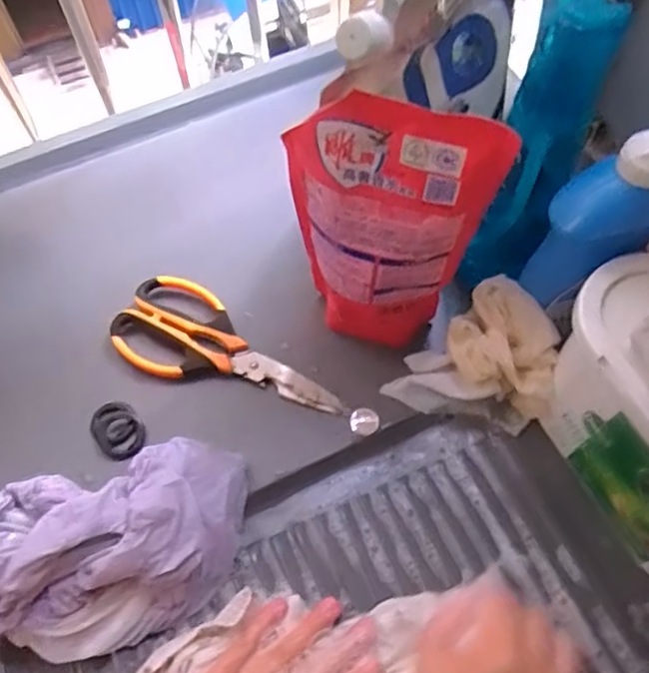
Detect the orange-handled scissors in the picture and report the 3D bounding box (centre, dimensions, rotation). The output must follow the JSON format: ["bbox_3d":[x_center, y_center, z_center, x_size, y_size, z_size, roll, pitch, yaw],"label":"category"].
[{"bbox_3d":[-0.078,0.015,0.516,0.197,0.026,0.084,23,65,13],"label":"orange-handled scissors"}]

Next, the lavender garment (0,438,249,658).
[{"bbox_3d":[-0.157,0.144,0.418,0.210,0.080,0.111,-15,62,-6],"label":"lavender garment"}]

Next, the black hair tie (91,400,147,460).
[{"bbox_3d":[-0.161,0.074,0.492,0.036,0.014,0.044,-28,65,-13],"label":"black hair tie"}]

